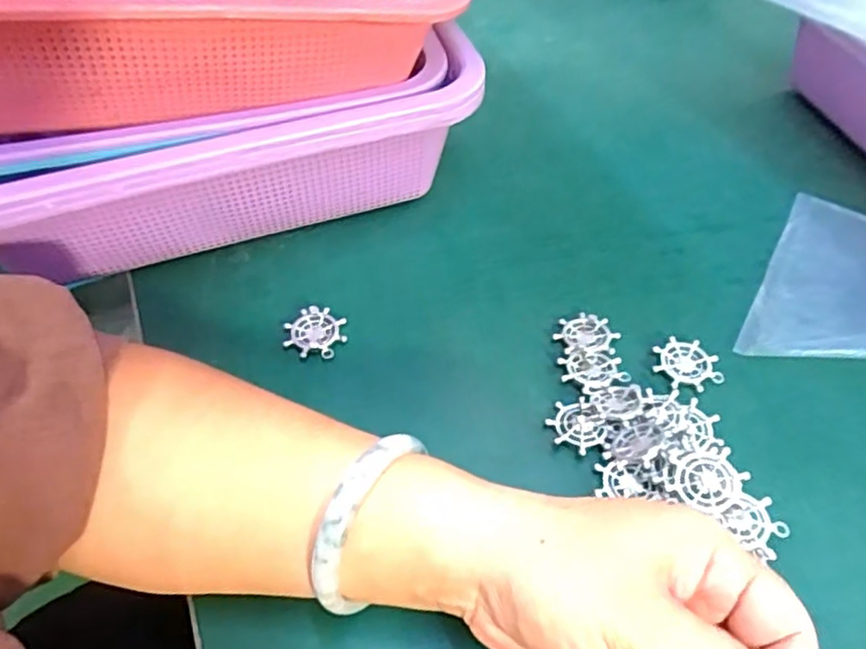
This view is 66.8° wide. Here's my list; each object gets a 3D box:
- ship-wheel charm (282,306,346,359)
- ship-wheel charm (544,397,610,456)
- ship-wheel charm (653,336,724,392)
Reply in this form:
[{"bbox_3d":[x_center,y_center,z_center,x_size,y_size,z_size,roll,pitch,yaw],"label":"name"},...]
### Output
[{"bbox_3d":[-0.063,0.004,0.354,0.031,0.004,0.029,2,60,-6],"label":"ship-wheel charm"},{"bbox_3d":[0.070,0.049,0.318,0.025,0.005,0.028,-9,51,-8],"label":"ship-wheel charm"},{"bbox_3d":[0.133,0.021,0.343,0.033,0.004,0.031,5,50,4],"label":"ship-wheel charm"}]

